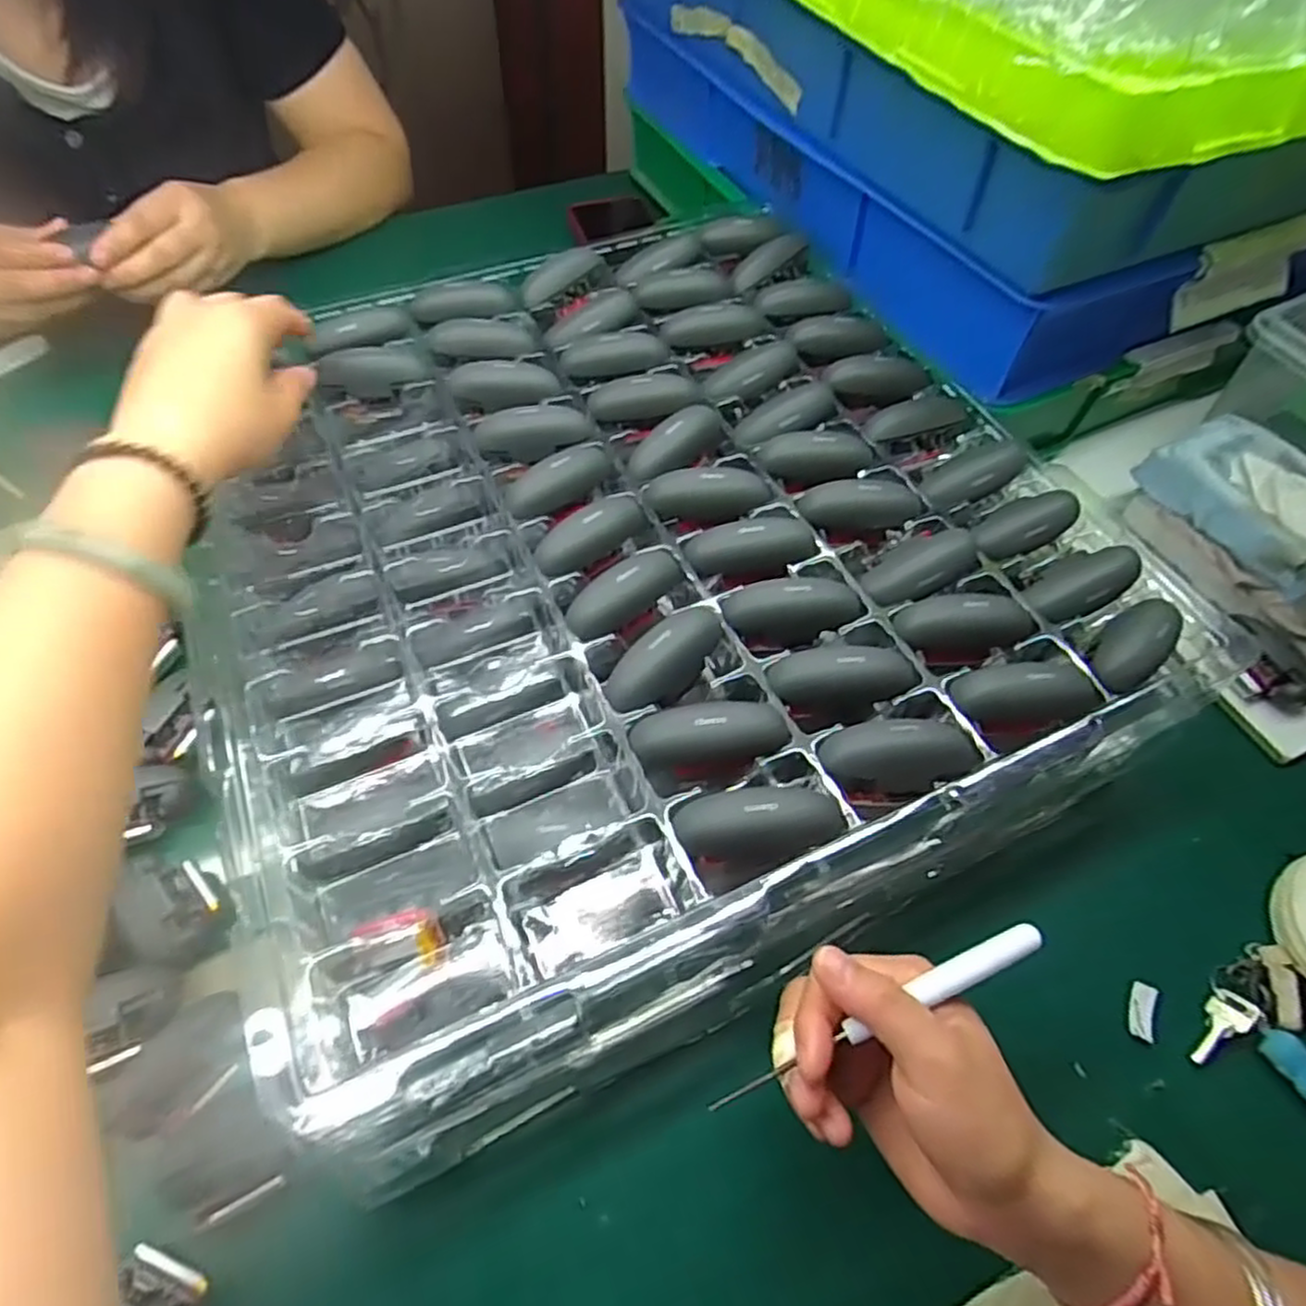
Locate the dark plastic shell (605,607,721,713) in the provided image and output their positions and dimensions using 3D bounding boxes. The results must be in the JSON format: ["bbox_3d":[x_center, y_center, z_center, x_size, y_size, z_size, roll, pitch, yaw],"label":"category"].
[{"bbox_3d":[0.007,0.001,0.337,0.066,0.019,0.027,-39,67,-23],"label":"dark plastic shell"}]

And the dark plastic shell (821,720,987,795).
[{"bbox_3d":[0.107,0.042,0.312,0.067,0.021,0.029,6,58,1],"label":"dark plastic shell"}]

